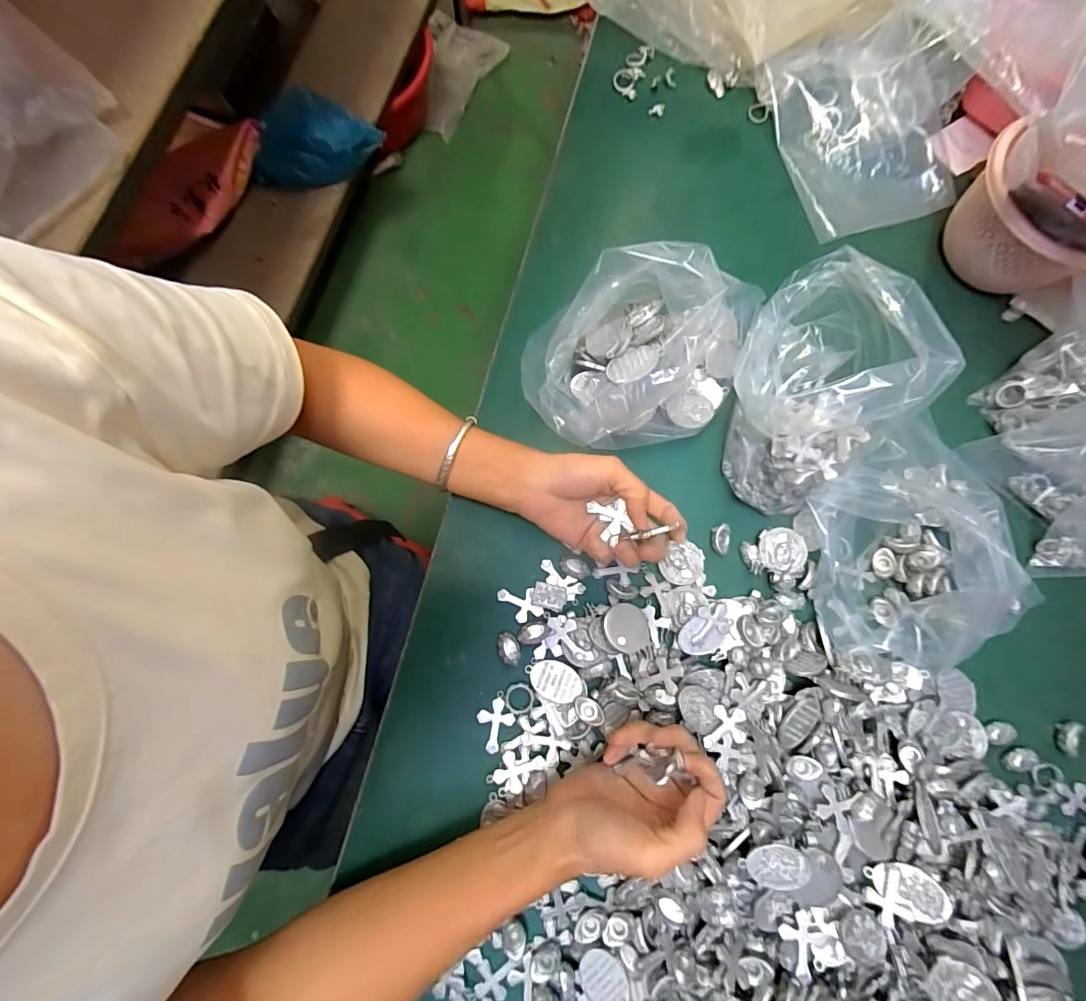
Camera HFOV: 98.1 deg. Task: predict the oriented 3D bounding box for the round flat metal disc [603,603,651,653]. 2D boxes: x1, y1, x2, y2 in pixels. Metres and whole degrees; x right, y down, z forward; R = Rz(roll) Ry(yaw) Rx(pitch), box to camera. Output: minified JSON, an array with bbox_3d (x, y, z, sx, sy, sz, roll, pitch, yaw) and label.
[{"bbox_3d":[0.069,0.104,0.383,0.038,0.007,0.038,6,65,-13],"label":"round flat metal disc"}]

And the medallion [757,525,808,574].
[{"bbox_3d":[0.203,0.042,0.399,0.037,0.010,0.037,0,79,-1],"label":"medallion"}]

